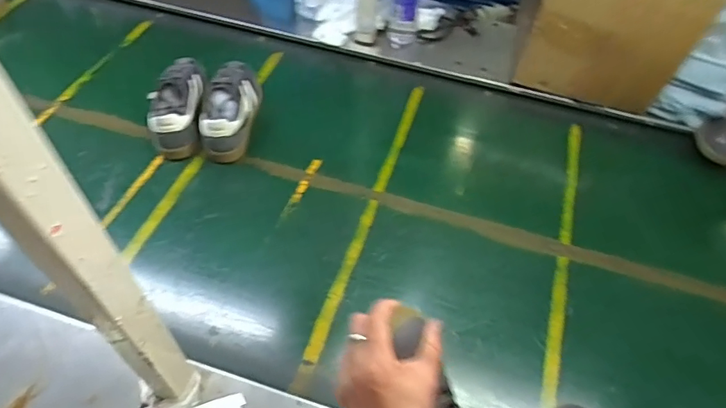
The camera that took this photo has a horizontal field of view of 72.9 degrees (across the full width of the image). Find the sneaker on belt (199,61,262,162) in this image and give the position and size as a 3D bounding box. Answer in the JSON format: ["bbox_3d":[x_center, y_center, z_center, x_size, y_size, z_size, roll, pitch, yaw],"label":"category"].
[{"bbox_3d":[-0.261,-0.214,0.991,0.087,0.113,0.245,5,52,-2],"label":"sneaker on belt"}]

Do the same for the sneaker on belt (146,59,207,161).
[{"bbox_3d":[-0.371,-0.214,0.989,0.105,0.103,0.266,-4,52,-9],"label":"sneaker on belt"}]

